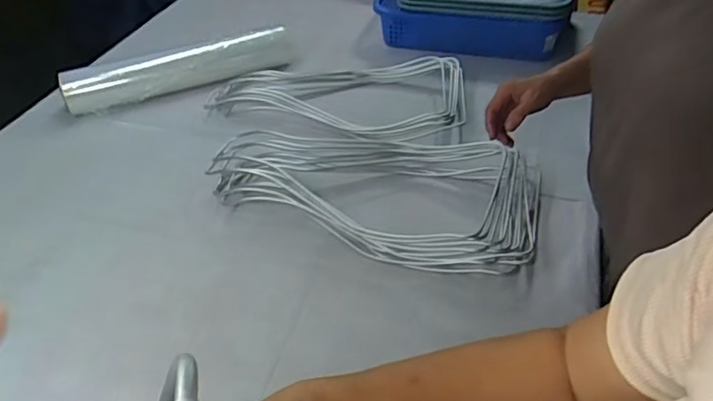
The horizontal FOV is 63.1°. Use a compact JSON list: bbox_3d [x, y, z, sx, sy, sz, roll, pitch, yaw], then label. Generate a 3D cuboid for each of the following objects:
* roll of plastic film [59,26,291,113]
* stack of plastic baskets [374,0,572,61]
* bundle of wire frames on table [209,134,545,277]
[{"bbox_3d":[-0.391,-0.307,1.315,0.517,0.071,0.077,-21,44,-21],"label":"roll of plastic film"},{"bbox_3d":[0.310,-0.541,1.528,0.453,0.135,0.395,7,42,11],"label":"stack of plastic baskets"},{"bbox_3d":[0.033,-0.031,1.008,0.561,0.063,0.304,16,44,20],"label":"bundle of wire frames on table"}]

